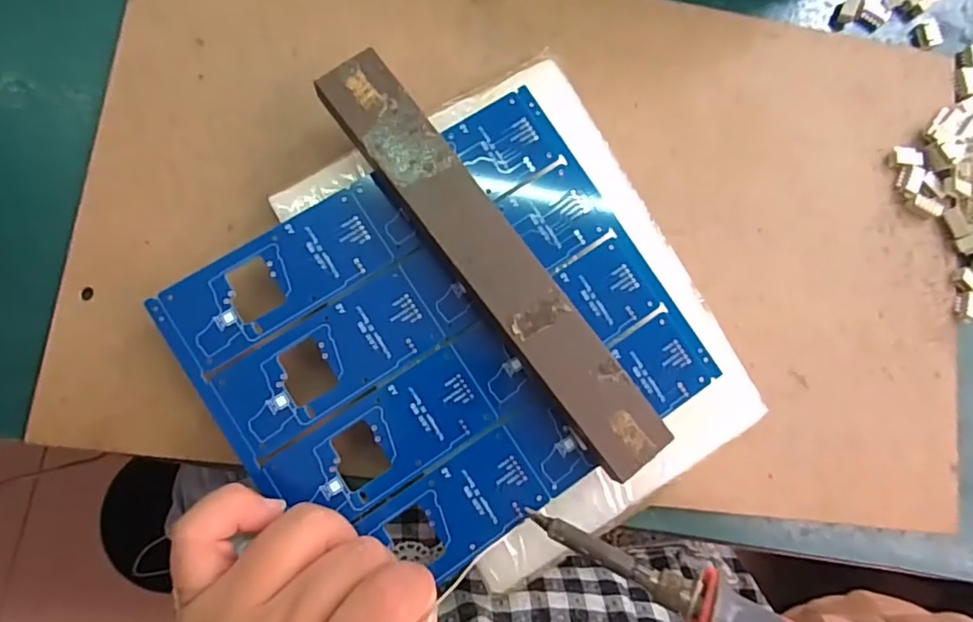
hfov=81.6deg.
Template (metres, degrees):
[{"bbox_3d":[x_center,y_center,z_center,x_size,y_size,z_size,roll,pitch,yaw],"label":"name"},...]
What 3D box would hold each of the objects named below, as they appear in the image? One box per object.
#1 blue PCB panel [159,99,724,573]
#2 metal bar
[{"bbox_3d":[-0.015,0.012,0.245,0.186,0.004,0.159,-33,87,-10],"label":"blue PCB panel"},{"bbox_3d":[0.002,-0.020,0.243,0.032,0.018,0.205,-37,89,-8],"label":"metal bar"}]

